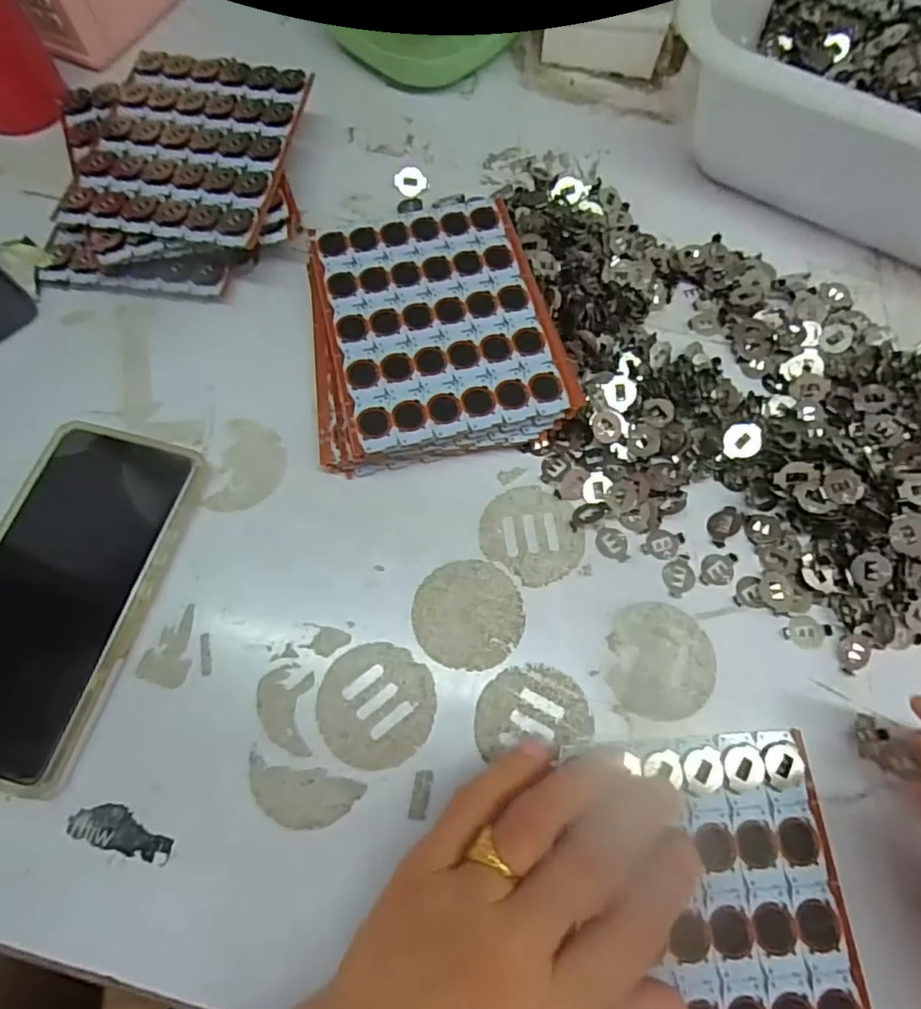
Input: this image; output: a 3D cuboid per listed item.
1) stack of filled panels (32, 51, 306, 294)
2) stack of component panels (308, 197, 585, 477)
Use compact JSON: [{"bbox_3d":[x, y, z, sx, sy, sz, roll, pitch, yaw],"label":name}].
[{"bbox_3d":[-0.175,-0.208,0.358,0.149,0.037,0.165,3,69,0],"label":"stack of filled panels"},{"bbox_3d":[-0.018,-0.098,0.326,0.134,0.029,0.152,-11,70,-6],"label":"stack of component panels"}]

